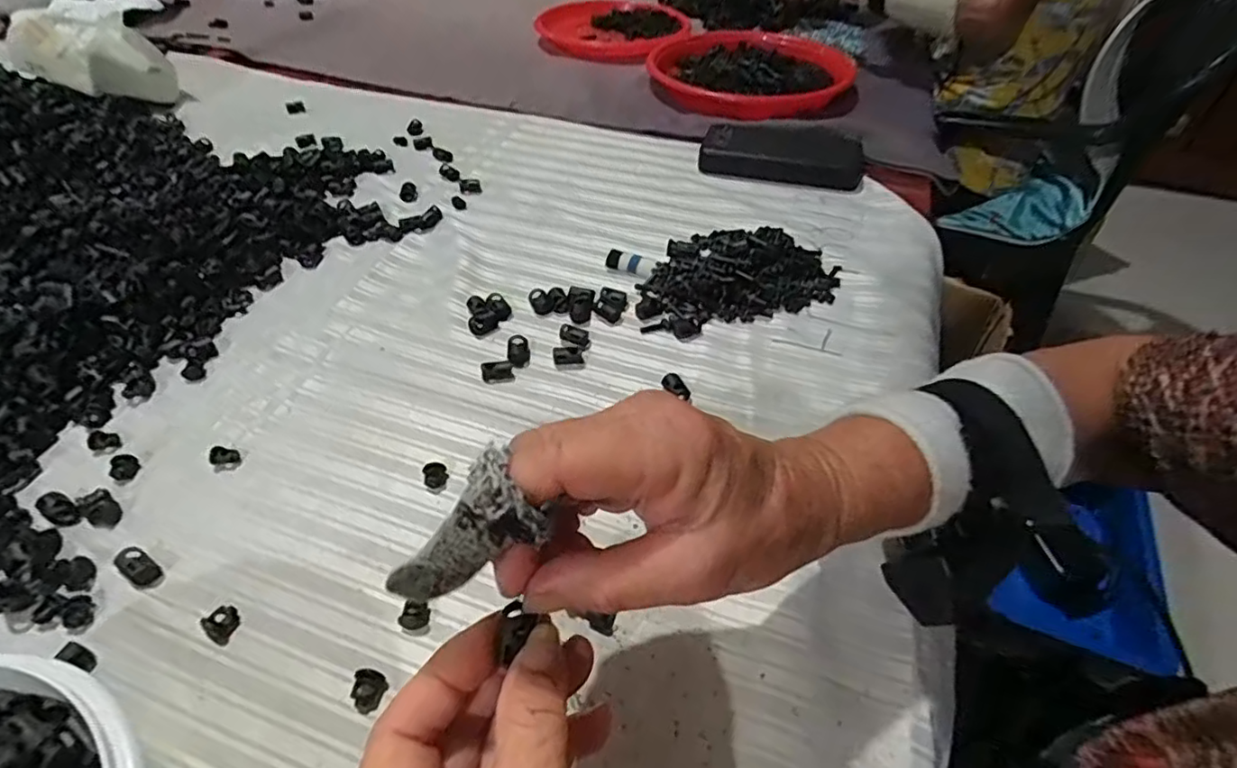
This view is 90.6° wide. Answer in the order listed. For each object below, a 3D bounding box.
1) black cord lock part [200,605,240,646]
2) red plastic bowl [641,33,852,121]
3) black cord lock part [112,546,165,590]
[{"bbox_3d":[-0.188,0.112,0.289,0.016,0.006,0.015,1,46,-1],"label":"black cord lock part"},{"bbox_3d":[0.139,-0.349,0.682,0.221,0.037,0.143,22,49,18],"label":"red plastic bowl"},{"bbox_3d":[-0.240,0.090,0.305,0.023,0.009,0.013,26,51,21],"label":"black cord lock part"}]

